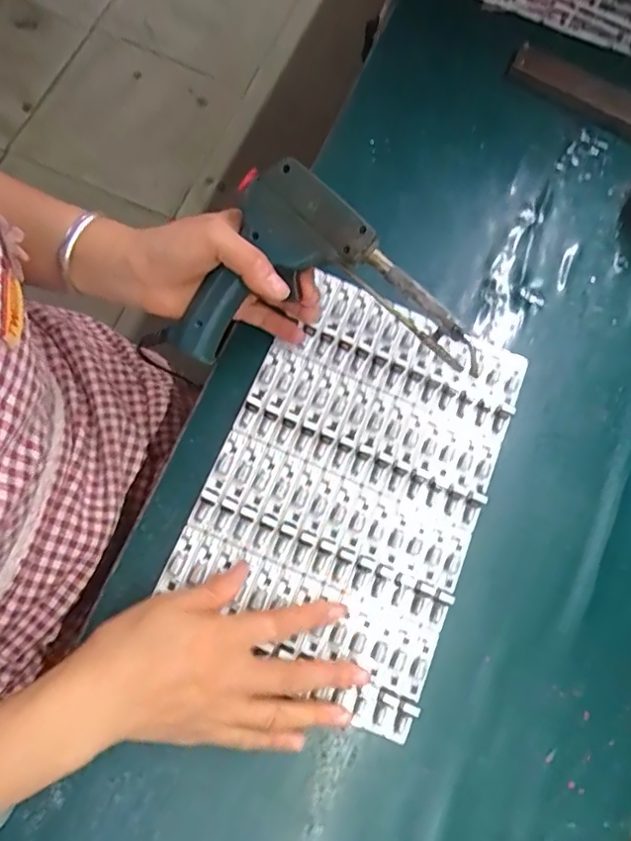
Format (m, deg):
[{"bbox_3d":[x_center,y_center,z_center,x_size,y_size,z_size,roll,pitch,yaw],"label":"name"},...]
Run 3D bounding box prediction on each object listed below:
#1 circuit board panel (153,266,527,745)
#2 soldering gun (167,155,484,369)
[{"bbox_3d":[0.026,0.047,0.420,0.189,0.015,0.276,24,75,1],"label":"circuit board panel"},{"bbox_3d":[-0.005,-0.069,0.406,0.182,0.035,0.151,44,106,-3],"label":"soldering gun"}]

